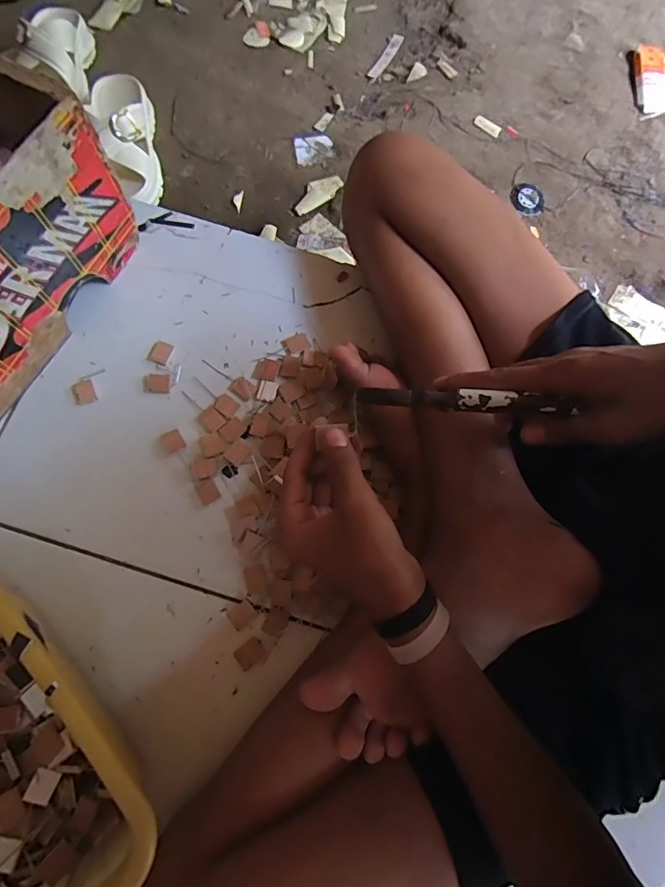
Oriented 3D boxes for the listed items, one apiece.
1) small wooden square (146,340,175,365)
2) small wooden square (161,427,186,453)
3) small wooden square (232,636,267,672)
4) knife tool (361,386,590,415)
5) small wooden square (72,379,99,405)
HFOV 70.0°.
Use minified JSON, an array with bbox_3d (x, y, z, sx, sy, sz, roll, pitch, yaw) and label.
[{"bbox_3d":[-0.188,-0.099,0.518,0.023,0.004,0.026,19,75,1],"label":"small wooden square"},{"bbox_3d":[-0.164,-0.003,0.489,0.019,0.005,0.024,-31,80,-11],"label":"small wooden square"},{"bbox_3d":[-0.077,0.195,0.442,0.026,0.004,0.019,-37,81,-12],"label":"small wooden square"},{"bbox_3d":[0.090,-0.030,0.340,0.143,0.011,0.013,5,75,10],"label":"knife tool"},{"bbox_3d":[-0.260,-0.053,0.498,0.022,0.005,0.025,-24,79,-9],"label":"small wooden square"}]

